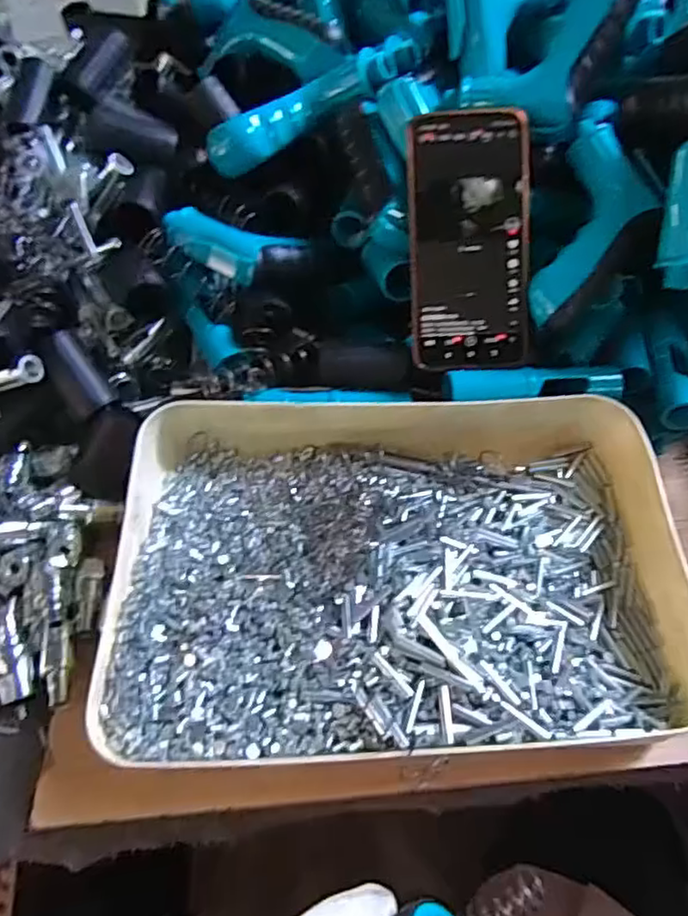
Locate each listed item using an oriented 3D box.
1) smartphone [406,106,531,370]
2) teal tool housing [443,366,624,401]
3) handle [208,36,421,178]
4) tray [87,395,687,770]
[{"bbox_3d":[0.083,-0.144,0.421,0.078,0.162,0.006,-1,8,5],"label":"smartphone"},{"bbox_3d":[0.129,-0.052,0.431,0.121,0.019,0.020,-5,50,2],"label":"teal tool housing"},{"bbox_3d":[-0.019,-0.258,0.457,0.170,0.029,0.035,-29,52,1],"label":"handle"},{"bbox_3d":[0.030,0.061,0.386,0.330,0.059,0.229,-4,50,3],"label":"tray"}]

